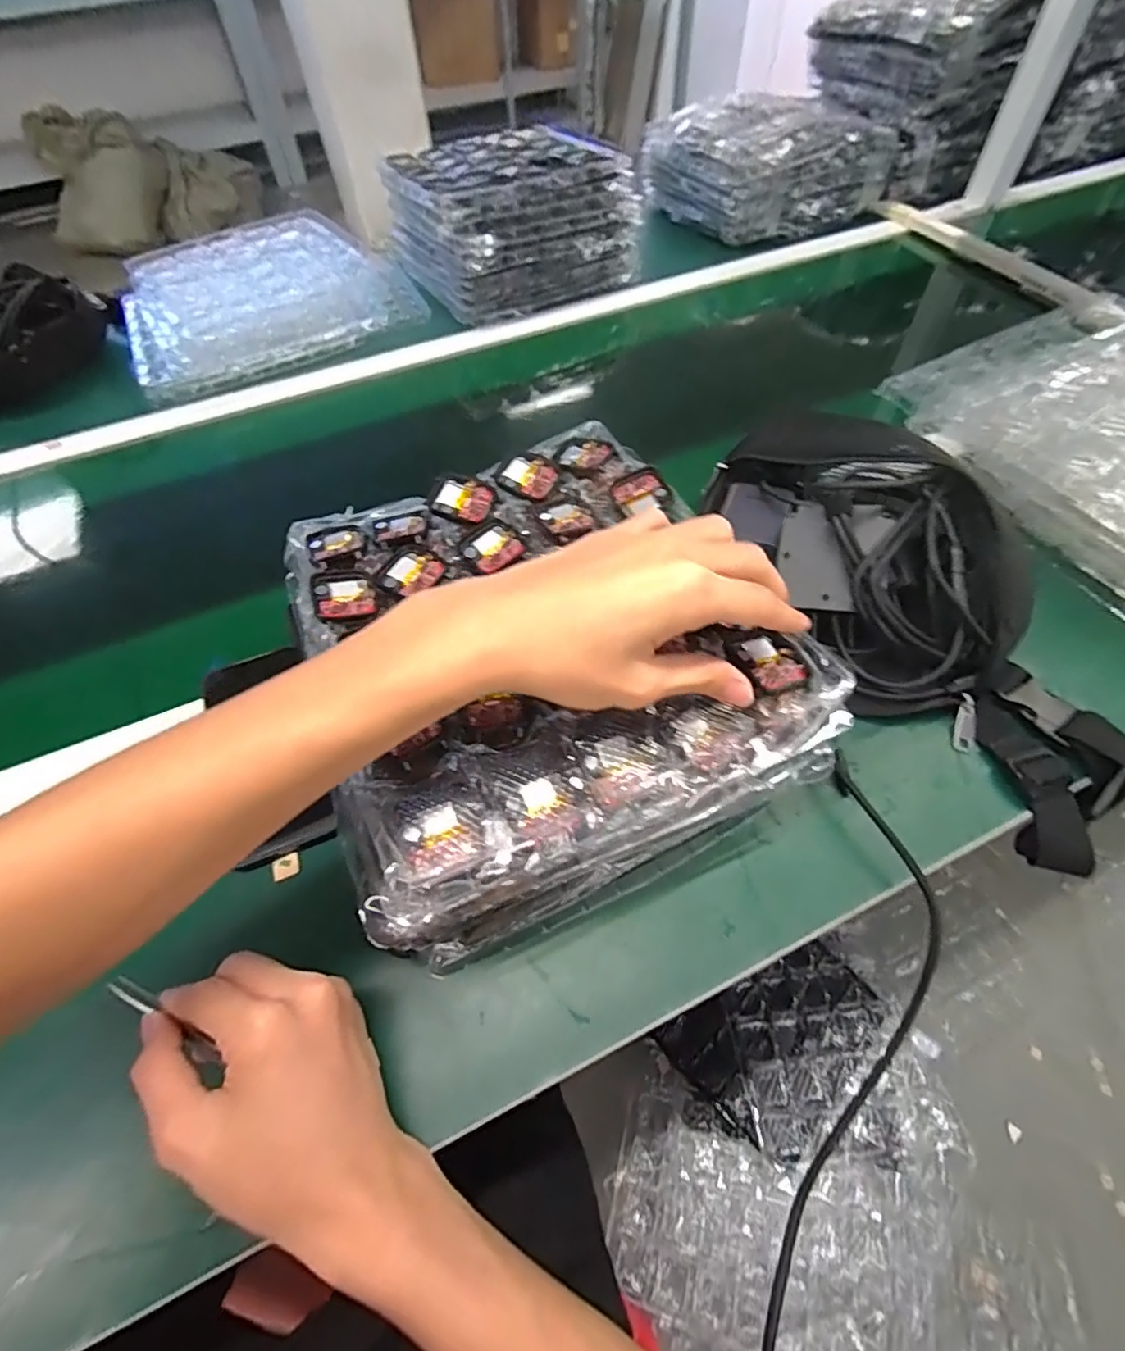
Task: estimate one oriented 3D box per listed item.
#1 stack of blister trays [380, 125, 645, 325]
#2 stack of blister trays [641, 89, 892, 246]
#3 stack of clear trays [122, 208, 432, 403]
[{"bbox_3d":[-0.084,-0.643,0.831,0.277,0.124,0.297,-28,59,-16],"label":"stack of blister trays"},{"bbox_3d":[0.317,-0.805,0.927,0.295,0.116,0.246,-23,57,-12],"label":"stack of blister trays"},{"bbox_3d":[-0.413,-0.517,0.803,0.354,0.051,0.349,-31,59,-17],"label":"stack of clear trays"}]

